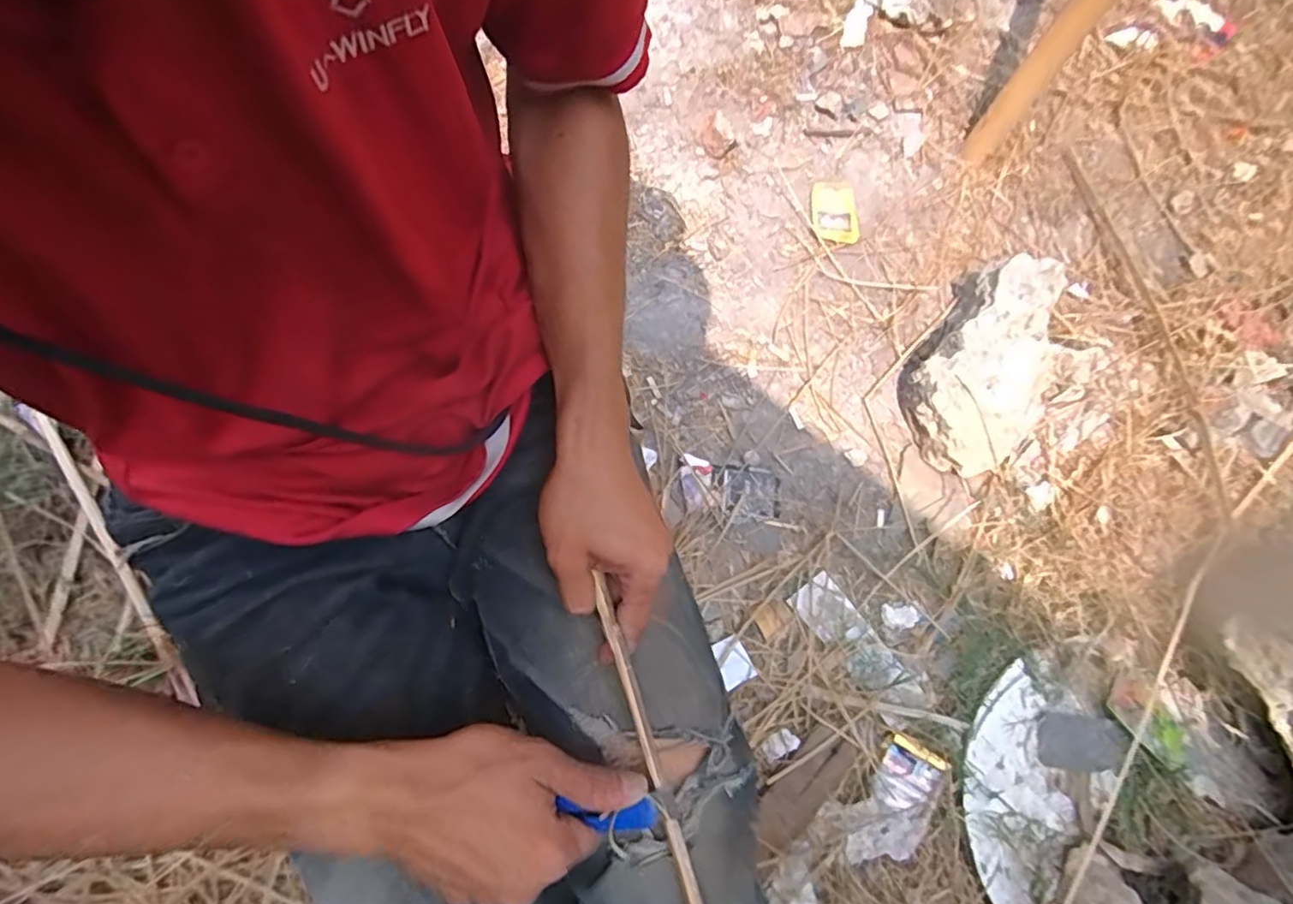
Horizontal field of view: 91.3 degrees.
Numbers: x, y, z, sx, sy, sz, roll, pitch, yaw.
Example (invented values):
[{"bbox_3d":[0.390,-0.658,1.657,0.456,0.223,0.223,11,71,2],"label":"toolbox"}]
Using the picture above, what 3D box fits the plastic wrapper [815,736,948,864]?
[{"bbox_3d":[0.275,0.395,0.710,0.147,0.024,0.088,-38,78,-10],"label":"plastic wrapper"}]

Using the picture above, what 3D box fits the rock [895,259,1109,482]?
[{"bbox_3d":[0.467,-0.124,0.850,0.280,0.105,0.210,-38,81,-15],"label":"rock"}]

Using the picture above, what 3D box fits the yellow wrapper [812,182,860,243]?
[{"bbox_3d":[0.284,-0.365,0.958,0.066,0.007,0.103,-4,74,-2],"label":"yellow wrapper"}]

